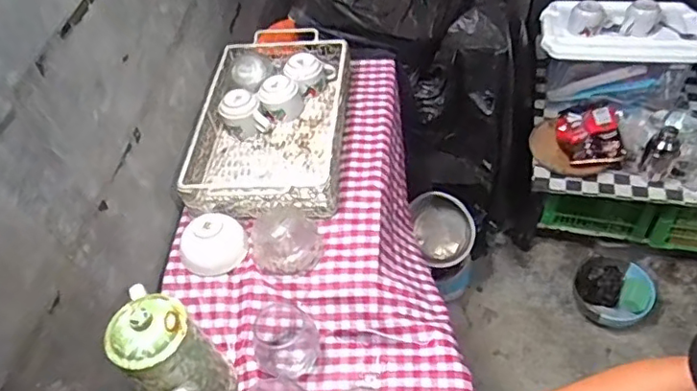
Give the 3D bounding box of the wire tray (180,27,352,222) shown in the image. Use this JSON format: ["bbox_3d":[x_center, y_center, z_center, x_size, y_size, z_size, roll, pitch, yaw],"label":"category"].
[{"bbox_3d":[-0.149,-0.149,1.107,0.270,0.081,0.446,-1,48,6],"label":"wire tray"}]

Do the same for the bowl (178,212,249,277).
[{"bbox_3d":[-0.222,0.072,0.930,0.106,0.053,0.086,-14,48,-6],"label":"bowl"}]

